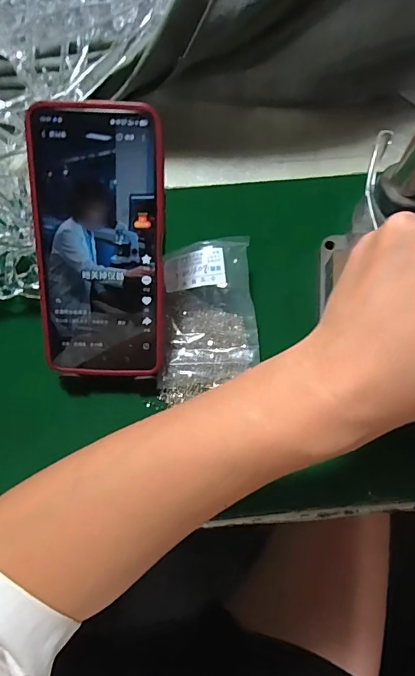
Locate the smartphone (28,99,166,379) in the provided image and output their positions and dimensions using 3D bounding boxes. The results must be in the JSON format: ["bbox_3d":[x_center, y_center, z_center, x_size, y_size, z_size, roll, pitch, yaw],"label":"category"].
[{"bbox_3d":[-0.068,-0.055,0.277,0.080,0.006,0.169,2,108,0],"label":"smartphone"}]

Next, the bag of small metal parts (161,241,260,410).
[{"bbox_3d":[-0.001,-0.015,0.323,0.073,0.016,0.112,-5,87,-4],"label":"bag of small metal parts"}]

